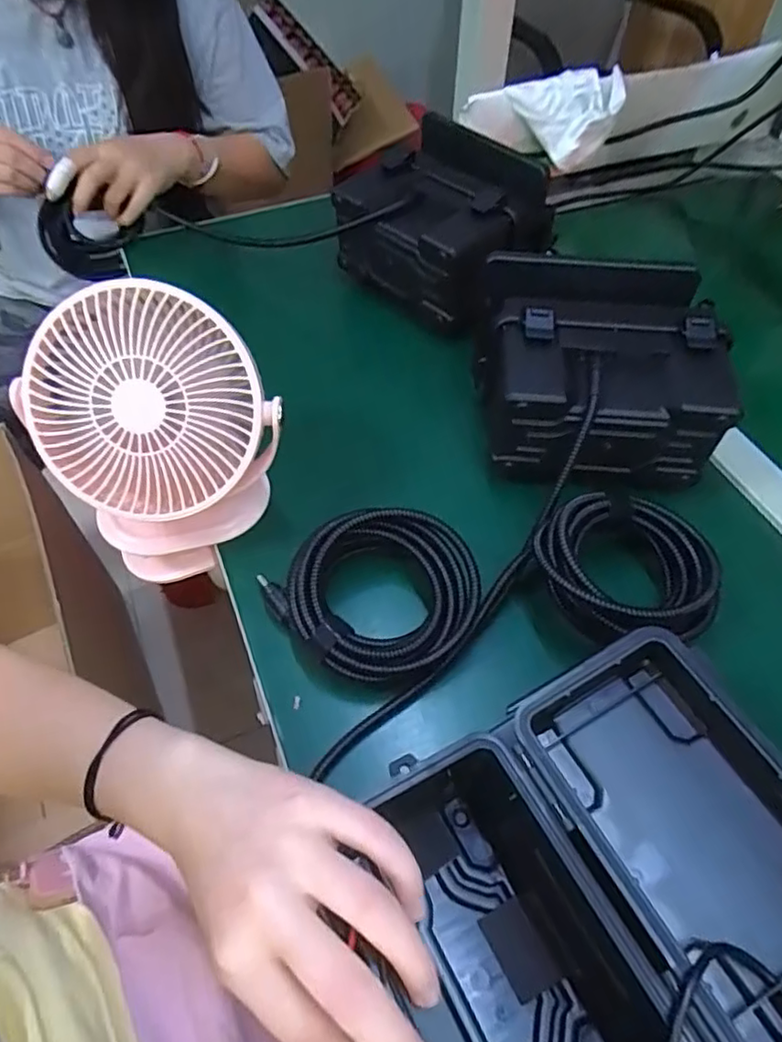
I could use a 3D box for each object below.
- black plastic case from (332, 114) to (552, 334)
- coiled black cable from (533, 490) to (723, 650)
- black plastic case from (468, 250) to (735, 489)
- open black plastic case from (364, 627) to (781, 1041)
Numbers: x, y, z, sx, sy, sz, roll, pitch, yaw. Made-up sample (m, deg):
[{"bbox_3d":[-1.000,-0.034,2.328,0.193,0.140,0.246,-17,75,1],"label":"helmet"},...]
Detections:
[{"bbox_3d":[0.049,-0.290,0.619,0.163,0.112,0.152,37,61,23],"label":"black plastic case"},{"bbox_3d":[0.152,0.032,0.415,0.117,0.047,0.115,0,54,-1],"label":"coiled black cable"},{"bbox_3d":[0.156,-0.117,0.483,0.174,0.102,0.149,0,54,0],"label":"black plastic case"},{"bbox_3d":[0.095,0.180,0.292,0.213,0.087,0.175,-22,57,-16],"label":"open black plastic case"}]

